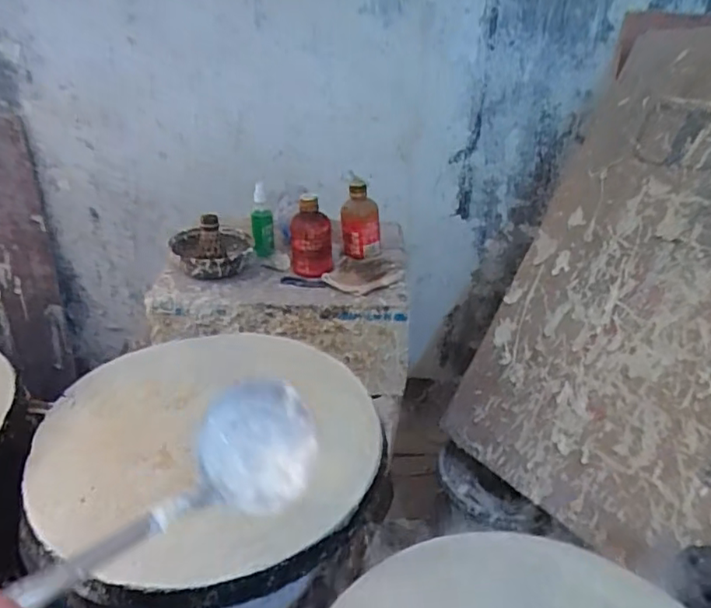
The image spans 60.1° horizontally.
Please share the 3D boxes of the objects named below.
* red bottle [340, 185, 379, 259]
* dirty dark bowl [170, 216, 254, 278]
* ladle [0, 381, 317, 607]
[{"bbox_3d":[0.010,-0.150,1.114,0.071,0.119,0.061,1,33,1],"label":"red bottle"},{"bbox_3d":[-0.247,-0.106,1.054,0.135,0.094,0.124,-7,34,-12],"label":"dirty dark bowl"},{"bbox_3d":[-0.164,0.155,0.373,0.080,0.063,0.326,29,44,36],"label":"ladle"}]

